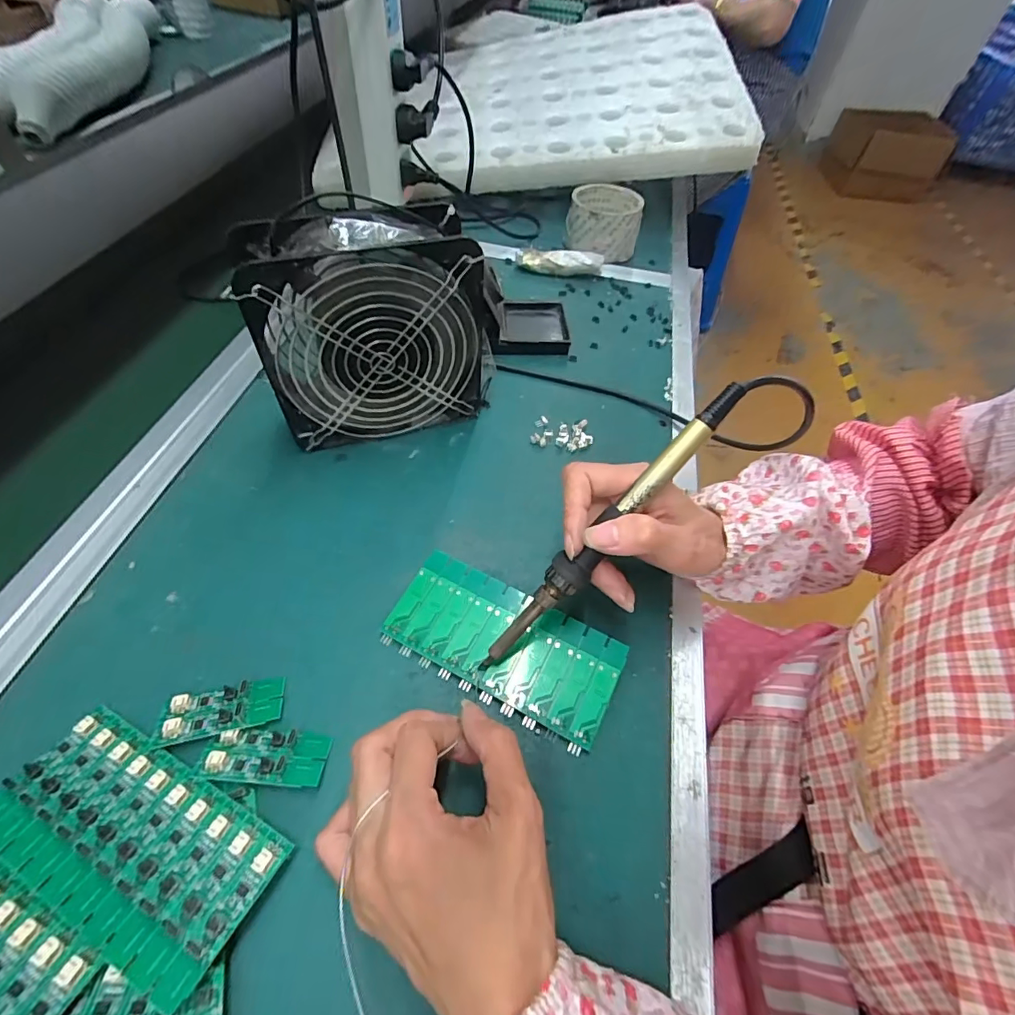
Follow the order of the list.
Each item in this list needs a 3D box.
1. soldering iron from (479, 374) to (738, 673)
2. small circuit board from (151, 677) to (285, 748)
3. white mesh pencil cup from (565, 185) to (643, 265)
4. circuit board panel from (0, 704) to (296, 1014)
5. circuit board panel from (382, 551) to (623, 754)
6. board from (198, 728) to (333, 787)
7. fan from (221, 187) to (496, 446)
[{"bbox_3d":[0.052,0.015,0.264,0.020,0.019,0.205,44,98,24],"label":"soldering iron"},{"bbox_3d":[-0.157,0.109,0.265,0.063,0.010,0.028,-8,55,-11],"label":"small circuit board"},{"bbox_3d":[0.116,-0.342,0.586,0.084,0.055,0.095,12,54,4],"label":"white mesh pencil cup"},{"bbox_3d":[-0.174,0.150,0.223,0.137,0.007,0.063,21,46,18],"label":"circuit board panel"},{"bbox_3d":[-0.004,0.083,0.296,0.137,0.014,0.068,26,56,14],"label":"circuit board panel"},{"bbox_3d":[-0.124,0.128,0.251,0.058,0.009,0.026,5,54,-1],"label":"board"},{"bbox_3d":[-0.090,-0.125,0.352,0.161,0.155,0.057,-14,56,-15],"label":"fan"}]

